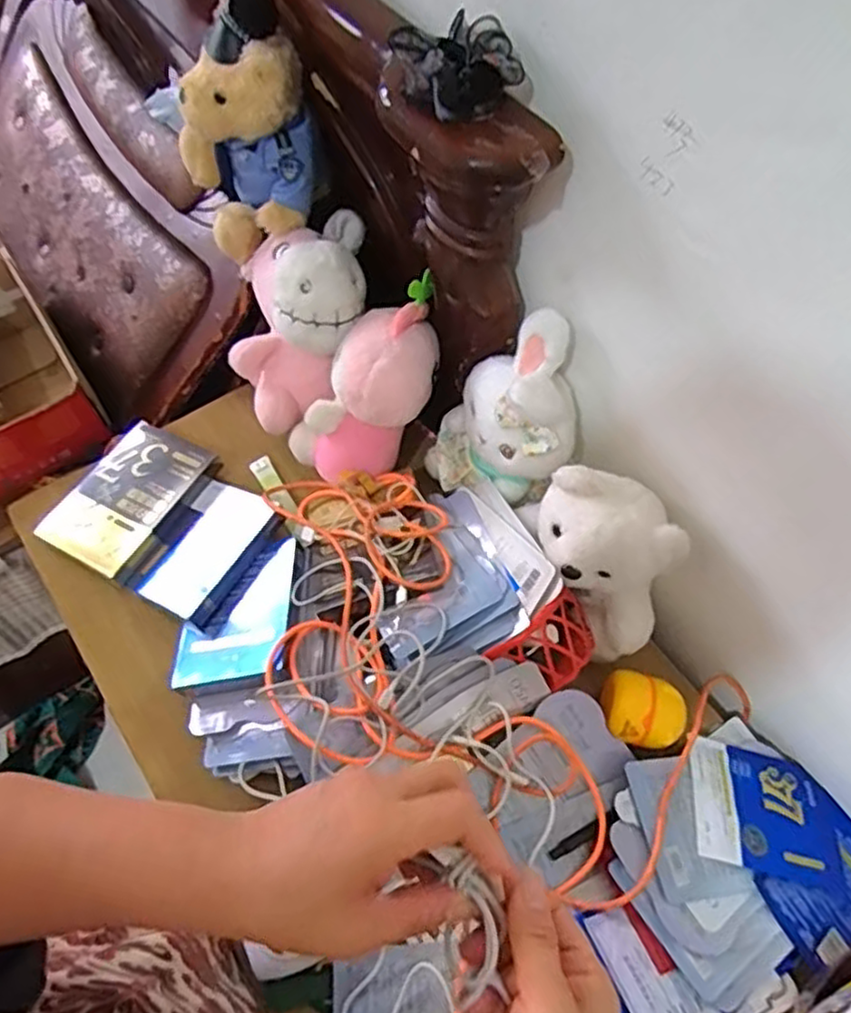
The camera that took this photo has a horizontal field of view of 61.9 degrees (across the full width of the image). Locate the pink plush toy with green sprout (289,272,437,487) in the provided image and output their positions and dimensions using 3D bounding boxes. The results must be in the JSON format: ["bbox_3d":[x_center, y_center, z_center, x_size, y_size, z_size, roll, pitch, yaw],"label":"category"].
[{"bbox_3d":[-0.052,-0.127,0.757,0.095,0.243,0.097,47,32,23],"label":"pink plush toy with green sprout"}]

